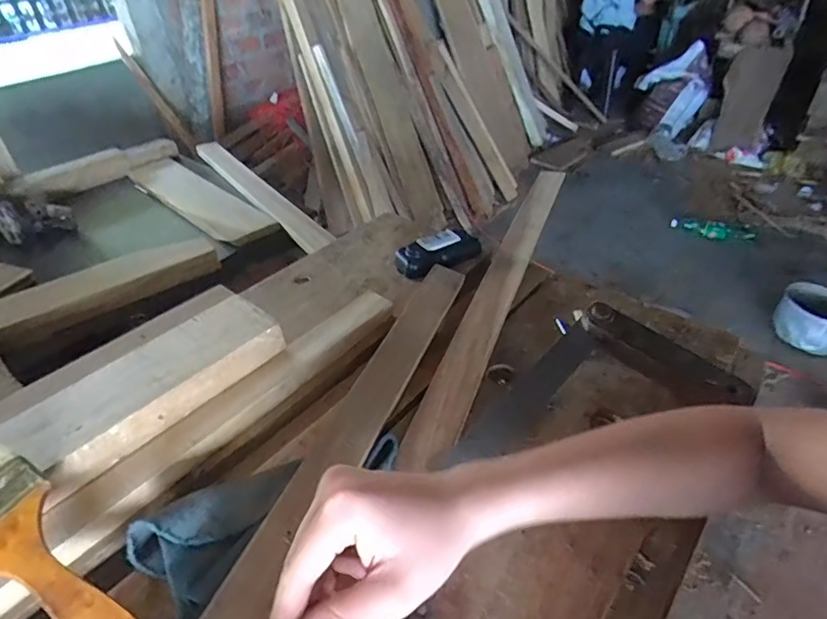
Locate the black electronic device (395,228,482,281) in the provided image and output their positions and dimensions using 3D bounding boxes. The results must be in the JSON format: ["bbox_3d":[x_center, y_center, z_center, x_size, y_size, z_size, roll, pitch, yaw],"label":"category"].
[{"bbox_3d":[0.032,-0.068,0.636,0.101,0.032,0.057,-17,40,-17],"label":"black electronic device"}]

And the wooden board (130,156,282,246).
[{"bbox_3d":[-0.401,-0.211,0.958,0.102,0.022,0.429,-32,47,-32],"label":"wooden board"}]

